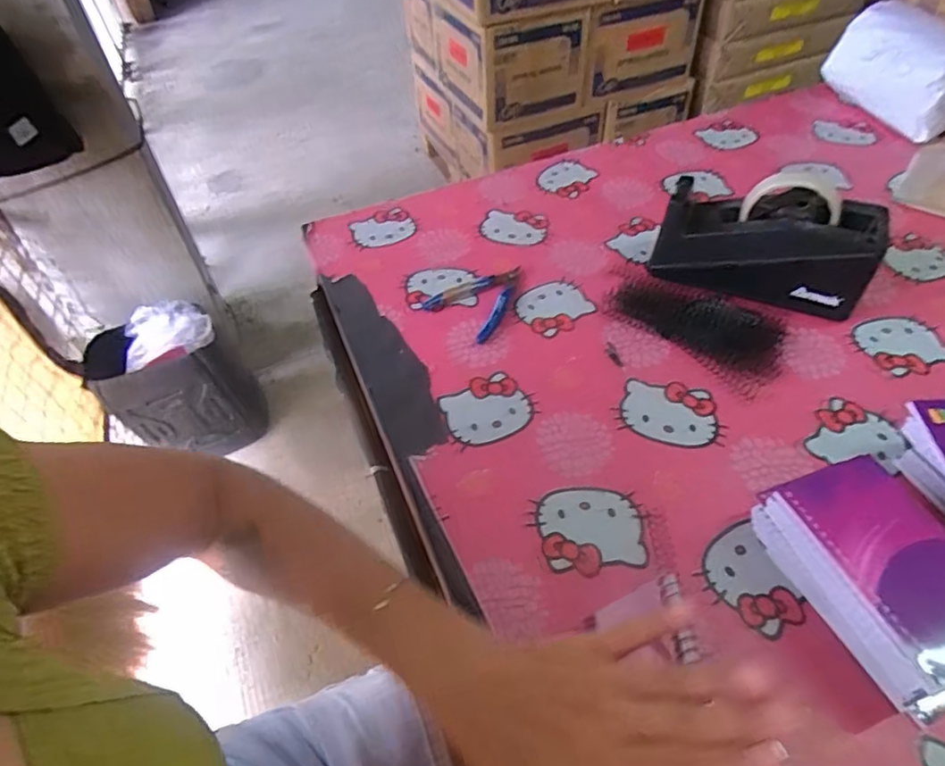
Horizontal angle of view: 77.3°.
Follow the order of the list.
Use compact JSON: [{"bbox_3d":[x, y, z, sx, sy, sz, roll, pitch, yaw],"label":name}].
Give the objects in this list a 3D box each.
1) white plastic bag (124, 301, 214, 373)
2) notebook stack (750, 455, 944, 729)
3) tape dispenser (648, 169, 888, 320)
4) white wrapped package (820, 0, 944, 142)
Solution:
[{"bbox_3d":[-0.694,-0.119,1.341,0.189,0.075,0.148,-20,51,-13],"label":"white plastic bag"},{"bbox_3d":[0.262,0.128,0.386,0.097,0.066,0.149,-17,51,-10],"label":"notebook stack"},{"bbox_3d":[0.291,-0.143,0.590,0.197,0.109,0.075,20,52,19],"label":"tape dispenser"},{"bbox_3d":[0.605,-0.434,0.825,0.112,0.136,0.190,-19,50,-15],"label":"white wrapped package"}]

